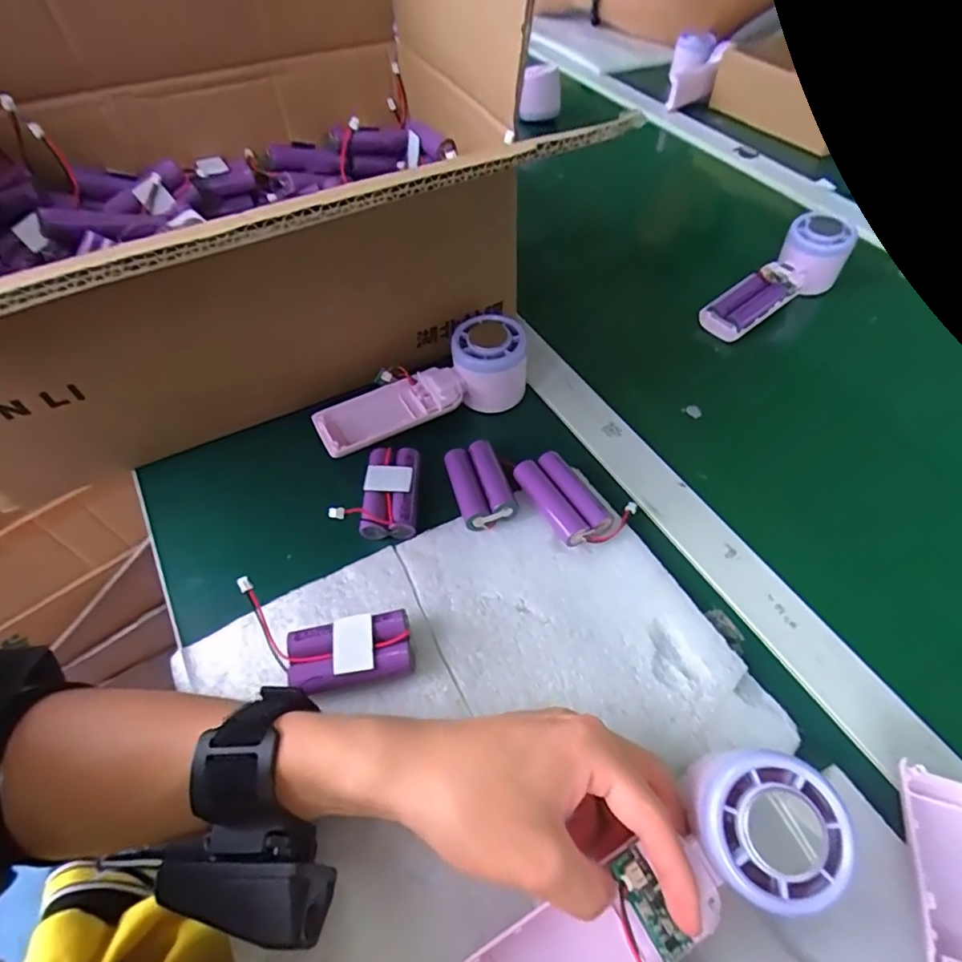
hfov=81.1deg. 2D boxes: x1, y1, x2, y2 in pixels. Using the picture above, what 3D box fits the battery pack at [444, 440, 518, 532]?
[{"bbox_3d":[-0.001,0.000,0.382,0.035,0.018,0.067,-12,53,-9],"label":"battery pack"}]

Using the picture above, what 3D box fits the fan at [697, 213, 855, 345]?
[{"bbox_3d":[0.273,-0.182,0.528,0.161,0.052,0.050,-37,60,-9],"label":"fan"}]

